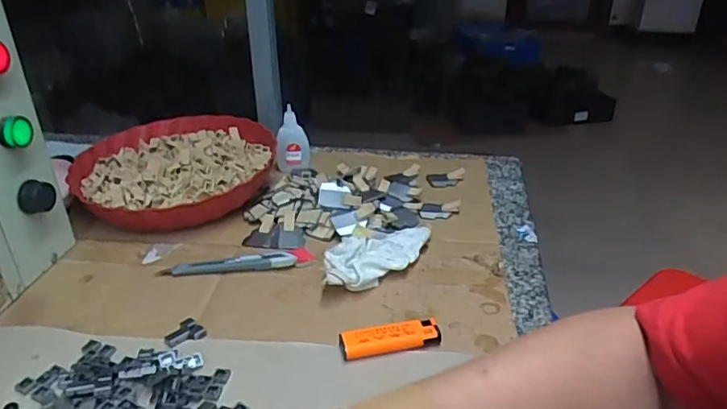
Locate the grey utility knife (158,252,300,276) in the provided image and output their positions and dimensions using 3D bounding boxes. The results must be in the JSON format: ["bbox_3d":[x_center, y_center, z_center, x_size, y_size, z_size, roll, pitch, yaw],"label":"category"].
[{"bbox_3d":[-0.135,0.061,0.551,0.132,0.012,0.020,-3,29,-3],"label":"grey utility knife"}]

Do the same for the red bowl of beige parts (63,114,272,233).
[{"bbox_3d":[-0.235,-0.047,0.697,0.233,0.058,0.244,-1,29,0],"label":"red bowl of beige parts"}]

